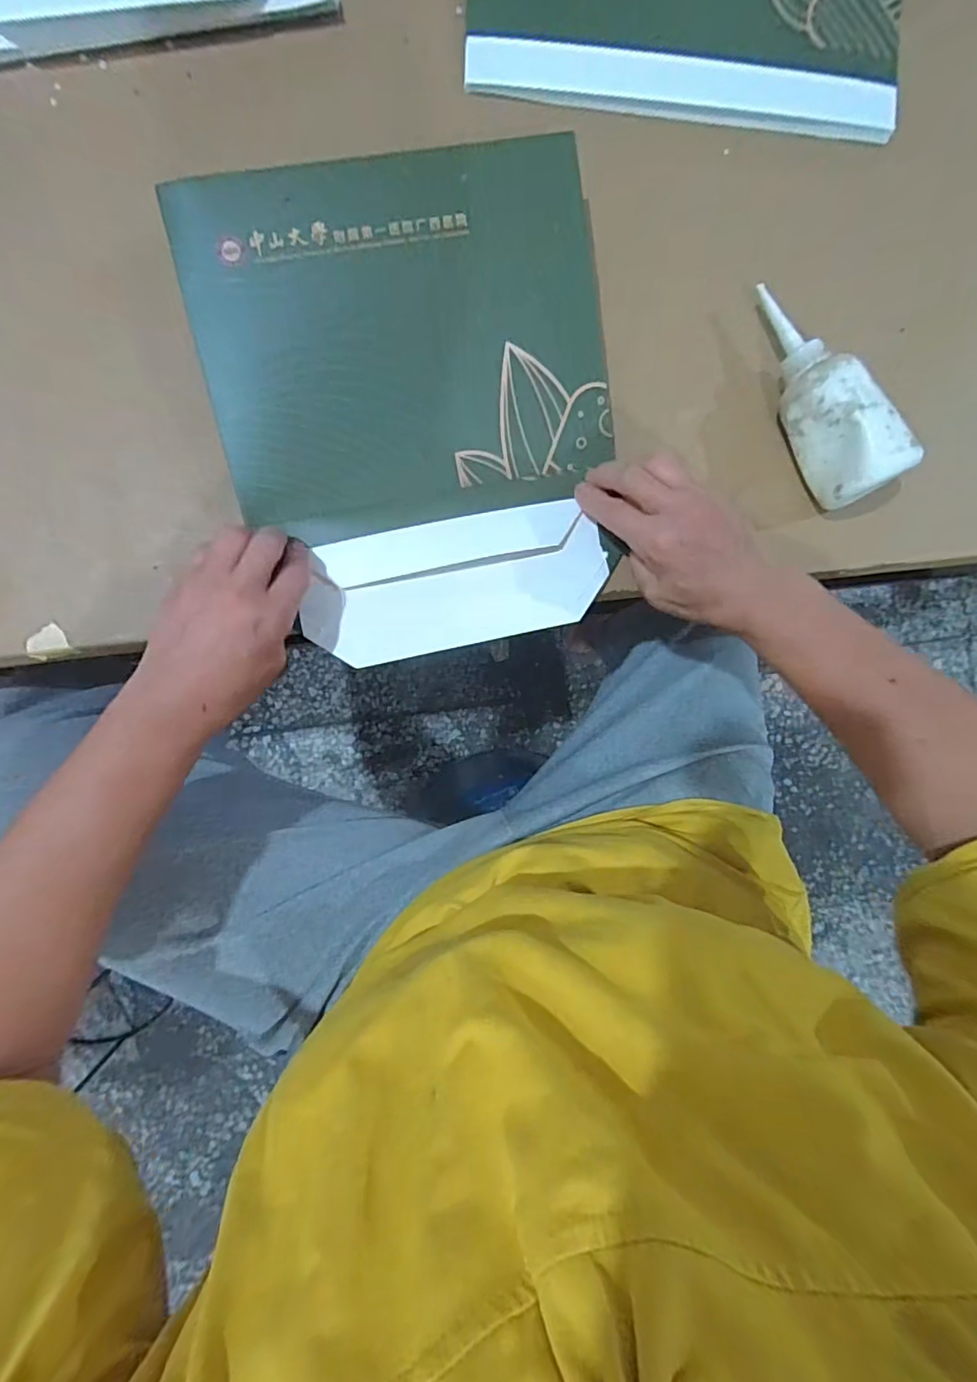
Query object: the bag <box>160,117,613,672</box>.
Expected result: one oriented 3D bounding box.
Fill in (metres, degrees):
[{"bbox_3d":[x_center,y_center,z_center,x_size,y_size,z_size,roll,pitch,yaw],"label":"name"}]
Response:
[{"bbox_3d":[-0.043,-0.183,0.389,0.259,0.053,0.300,-12,93,-5],"label":"bag"}]

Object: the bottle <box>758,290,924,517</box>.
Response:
[{"bbox_3d":[0.234,-0.214,0.406,0.046,0.067,0.164,-27,94,-5],"label":"bottle"}]

